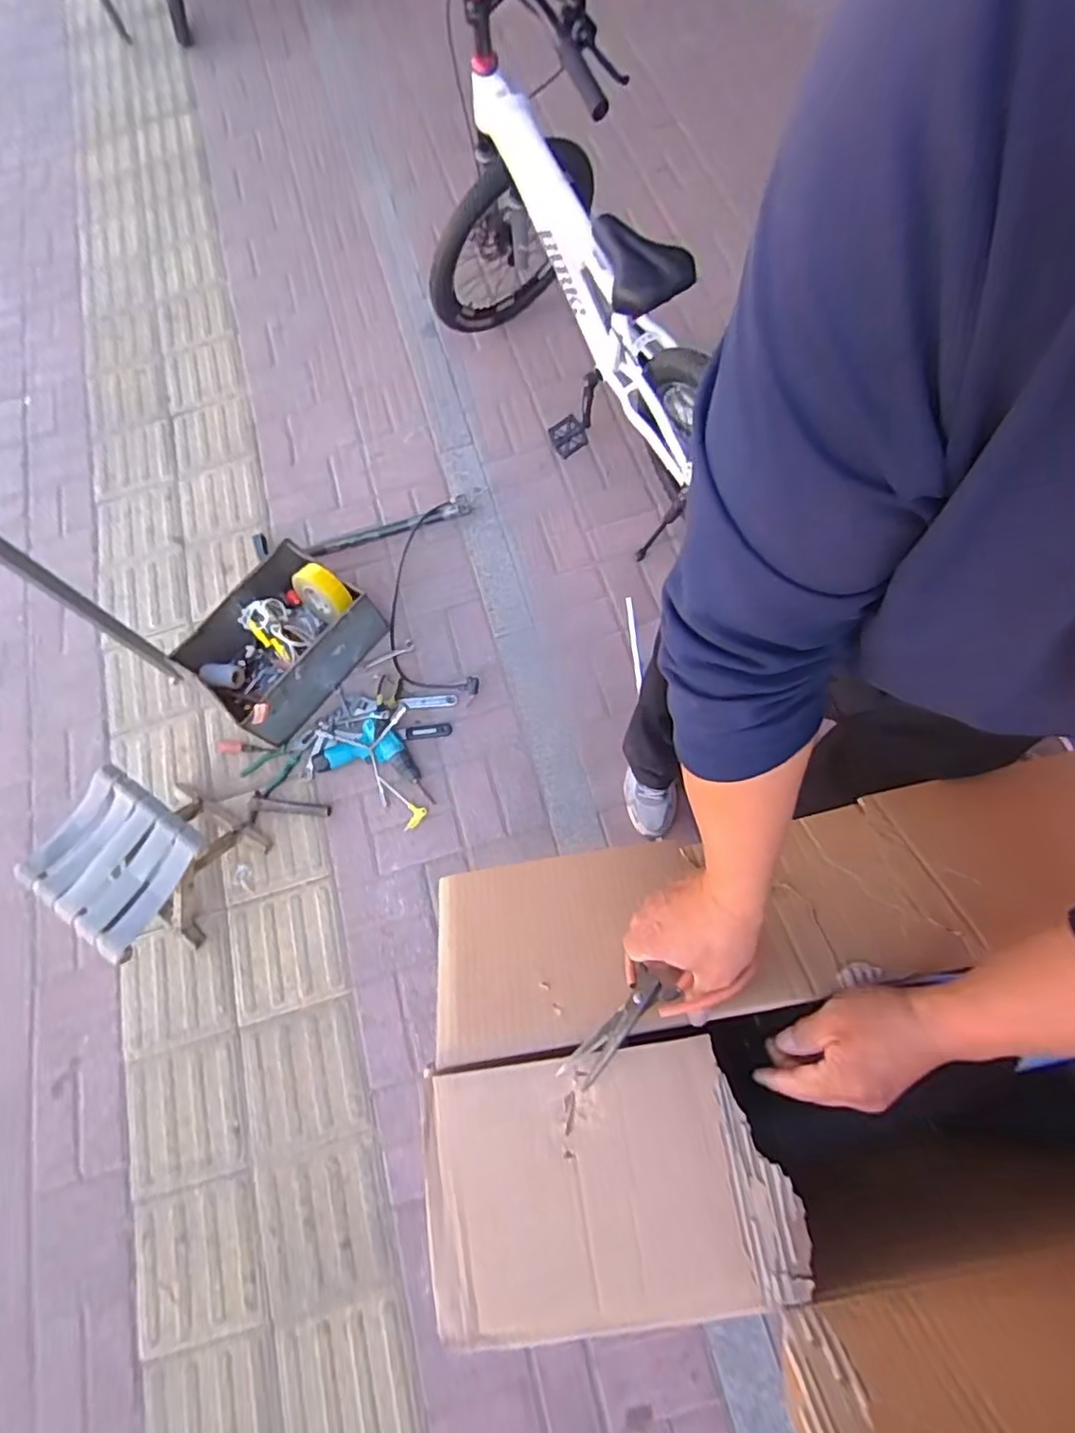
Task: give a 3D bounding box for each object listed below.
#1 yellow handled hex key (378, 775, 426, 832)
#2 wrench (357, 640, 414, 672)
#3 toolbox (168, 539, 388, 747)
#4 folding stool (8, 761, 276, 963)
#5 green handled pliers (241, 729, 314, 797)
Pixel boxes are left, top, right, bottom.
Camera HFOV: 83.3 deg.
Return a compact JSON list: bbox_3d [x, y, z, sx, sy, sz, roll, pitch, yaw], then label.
[{"bbox_3d":[-0.310,0.188,1.402,0.065,0.014,0.144,-29,72,-4],"label":"yellow handled hex key"},{"bbox_3d":[-0.383,-0.152,1.530,0.152,0.007,0.031,-27,72,-4],"label":"wrench"},{"bbox_3d":[-0.618,-0.179,1.457,0.287,0.161,0.407,36,75,13],"label":"toolbox"},{"bbox_3d":[-0.779,0.296,1.237,0.263,0.279,0.277,28,73,11],"label":"folding stool"},{"bbox_3d":[-0.610,0.098,1.446,0.087,0.014,0.181,39,79,15],"label":"green handled pliers"}]

